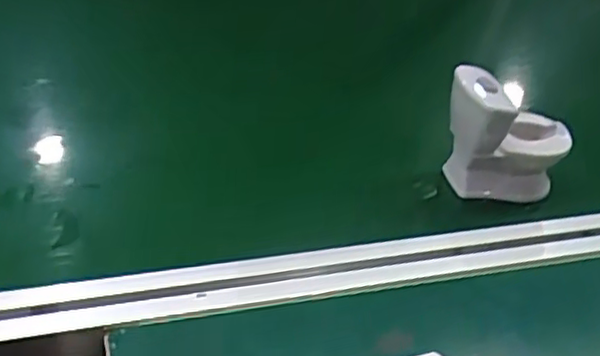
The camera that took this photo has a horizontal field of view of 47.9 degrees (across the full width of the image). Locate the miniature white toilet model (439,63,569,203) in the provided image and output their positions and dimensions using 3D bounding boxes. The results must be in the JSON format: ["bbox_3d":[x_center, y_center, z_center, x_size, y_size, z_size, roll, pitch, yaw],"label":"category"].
[{"bbox_3d":[0.169,-0.036,0.548,0.096,0.092,0.059,-3,37,-14],"label":"miniature white toilet model"}]

